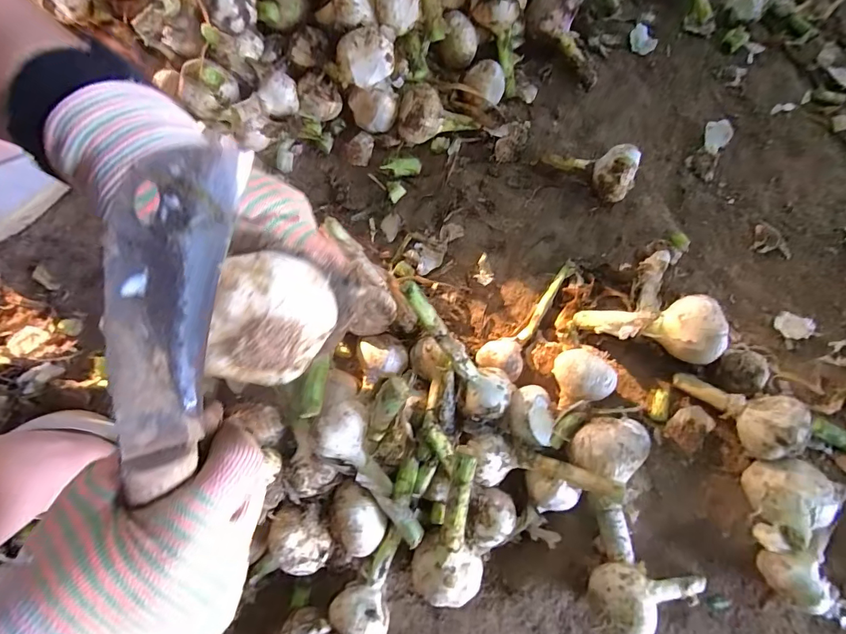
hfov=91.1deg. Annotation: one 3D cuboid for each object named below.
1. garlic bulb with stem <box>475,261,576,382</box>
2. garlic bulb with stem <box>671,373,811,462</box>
[{"bbox_3d":[0.106,-0.005,0.422,0.042,0.038,0.148,32,78,4],"label":"garlic bulb with stem"},{"bbox_3d":[0.292,0.088,0.388,0.048,0.046,0.105,-42,42,-11],"label":"garlic bulb with stem"}]

